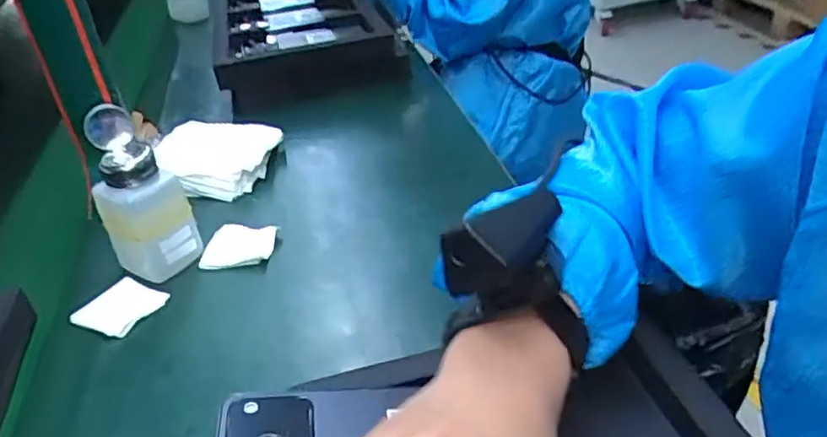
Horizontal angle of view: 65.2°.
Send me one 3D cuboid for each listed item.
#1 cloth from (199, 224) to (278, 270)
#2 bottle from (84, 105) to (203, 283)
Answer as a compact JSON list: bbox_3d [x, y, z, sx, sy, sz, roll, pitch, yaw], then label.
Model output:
[{"bbox_3d":[-0.146,0.022,0.546,0.058,0.012,0.052,-5,34,3],"label":"cloth"},{"bbox_3d":[-0.217,-0.018,0.509,0.056,0.129,0.054,13,38,27],"label":"bottle"}]

